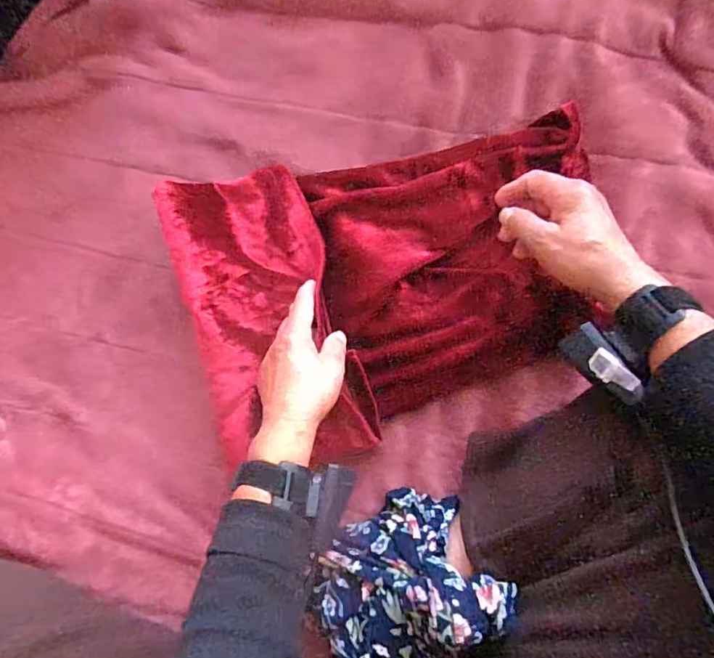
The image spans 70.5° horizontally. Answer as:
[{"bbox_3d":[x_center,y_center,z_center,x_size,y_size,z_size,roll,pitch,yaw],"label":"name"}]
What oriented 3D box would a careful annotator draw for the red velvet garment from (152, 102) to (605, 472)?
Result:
[{"bbox_3d":[0.015,-0.040,0.488,0.409,0.067,0.264,-10,90,8],"label":"red velvet garment"}]

